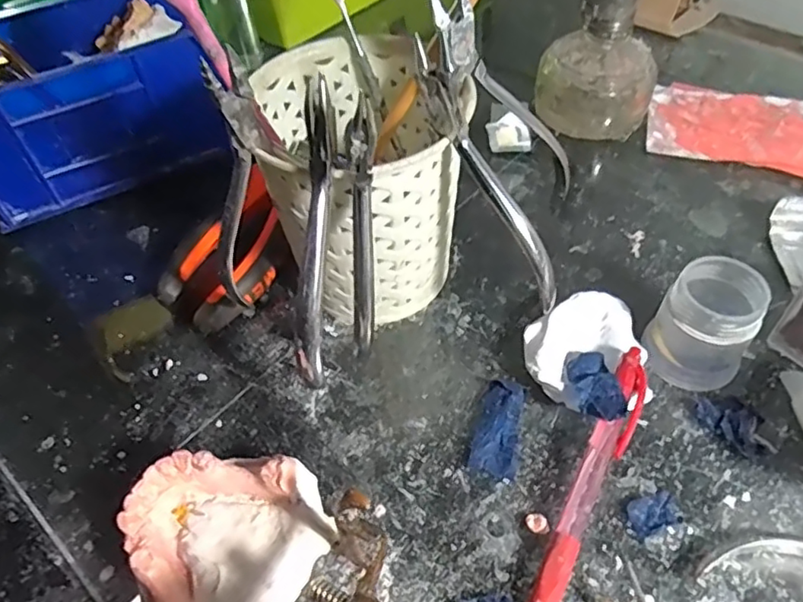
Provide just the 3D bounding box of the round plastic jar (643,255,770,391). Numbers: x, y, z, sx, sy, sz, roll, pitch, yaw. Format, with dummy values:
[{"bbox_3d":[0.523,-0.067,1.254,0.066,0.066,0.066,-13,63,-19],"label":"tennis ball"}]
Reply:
[{"bbox_3d":[0.141,0.011,0.282,0.040,0.050,0.041,-2,51,3],"label":"round plastic jar"}]

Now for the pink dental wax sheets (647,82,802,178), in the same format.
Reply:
[{"bbox_3d":[0.244,-0.111,0.405,0.148,0.008,0.084,12,53,14],"label":"pink dental wax sheets"}]

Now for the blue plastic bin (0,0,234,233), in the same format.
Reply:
[{"bbox_3d":[-0.212,-0.133,0.404,0.137,0.090,0.113,-21,53,-12],"label":"blue plastic bin"}]

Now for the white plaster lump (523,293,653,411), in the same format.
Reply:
[{"bbox_3d":[0.087,0.028,0.290,0.056,0.022,0.060,-2,51,3],"label":"white plaster lump"}]

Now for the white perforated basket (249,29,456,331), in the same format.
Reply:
[{"bbox_3d":[-0.019,-0.051,0.304,0.081,0.111,0.103,-30,55,-18],"label":"white perforated basket"}]

